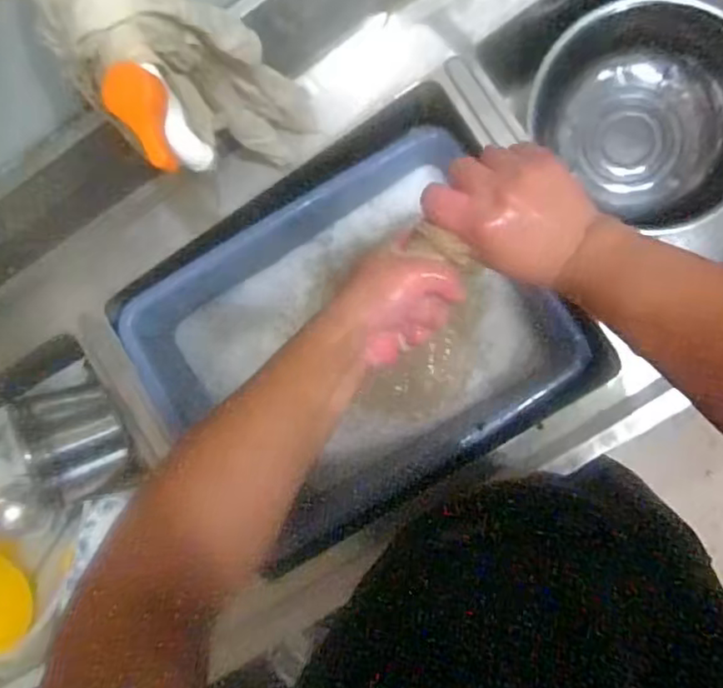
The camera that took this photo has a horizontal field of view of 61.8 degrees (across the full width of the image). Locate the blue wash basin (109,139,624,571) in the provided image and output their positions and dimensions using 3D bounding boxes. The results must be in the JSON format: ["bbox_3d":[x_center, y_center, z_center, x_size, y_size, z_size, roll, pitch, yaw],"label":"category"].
[{"bbox_3d":[-0.007,-0.010,0.800,0.461,0.134,0.392,-34,88,6],"label":"blue wash basin"}]

